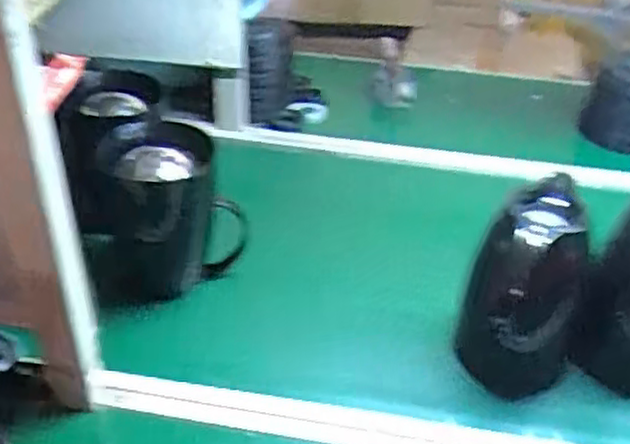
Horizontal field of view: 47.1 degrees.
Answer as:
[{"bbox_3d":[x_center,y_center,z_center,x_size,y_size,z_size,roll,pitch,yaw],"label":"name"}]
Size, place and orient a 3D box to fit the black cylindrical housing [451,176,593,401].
[{"bbox_3d":[0.218,0.067,0.745,0.111,0.213,0.108,2,35,-2],"label":"black cylindrical housing"}]

